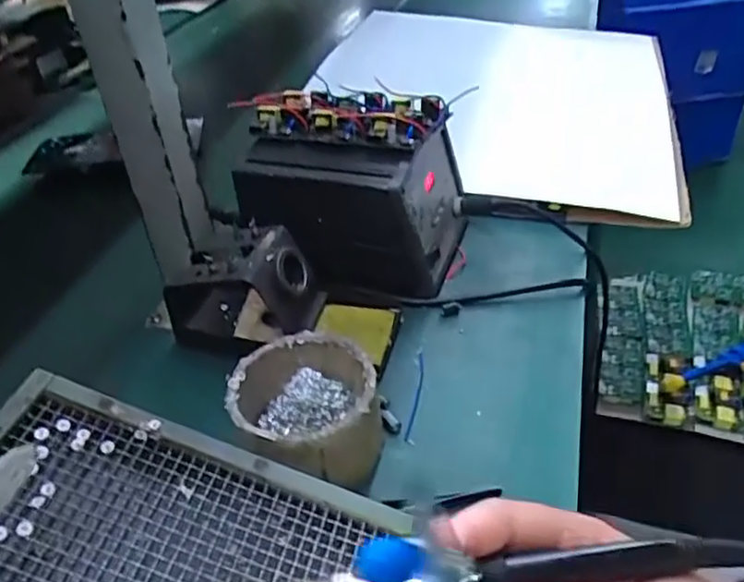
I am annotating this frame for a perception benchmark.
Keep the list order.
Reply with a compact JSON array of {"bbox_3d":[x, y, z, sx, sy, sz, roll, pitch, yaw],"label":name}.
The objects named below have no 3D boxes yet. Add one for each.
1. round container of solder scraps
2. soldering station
[{"bbox_3d":[-0.038,0.078,0.401,0.088,0.054,0.099,-13,39,-9],"label":"round container of solder scraps"},{"bbox_3d":[-0.013,-0.080,0.561,0.166,0.112,0.121,6,40,14],"label":"soldering station"}]

